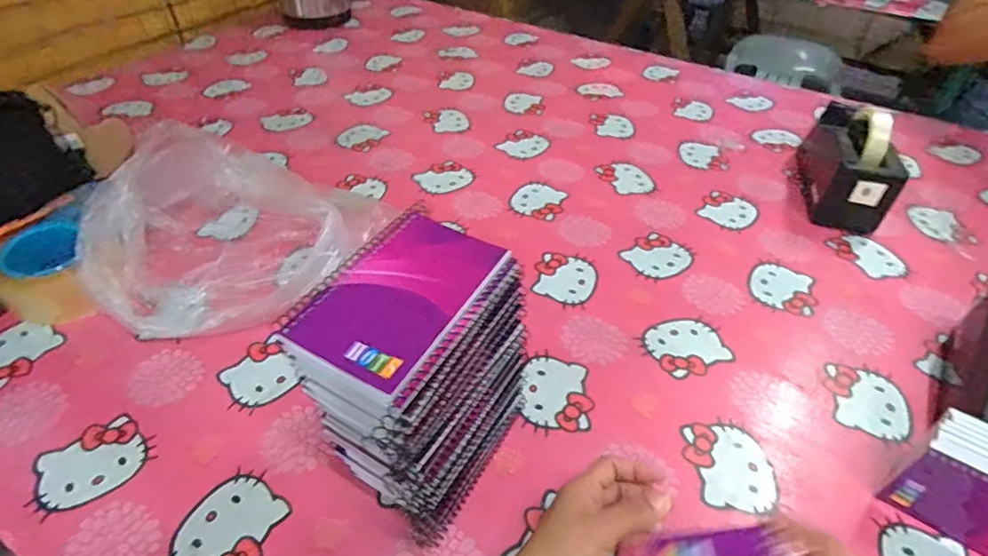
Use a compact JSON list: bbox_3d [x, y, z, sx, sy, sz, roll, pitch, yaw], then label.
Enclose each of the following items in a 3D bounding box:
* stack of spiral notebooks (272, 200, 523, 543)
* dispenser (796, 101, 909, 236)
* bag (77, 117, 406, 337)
[{"bbox_3d":[-0.054,0.081,0.394,0.099,0.204,0.145,23,48,20],"label":"stack of spiral notebooks"},{"bbox_3d":[0.480,-0.163,0.721,0.079,0.120,0.193,13,45,11],"label":"dispenser"},{"bbox_3d":[-0.309,-0.071,0.617,0.230,0.106,0.295,22,48,19],"label":"bag"}]

